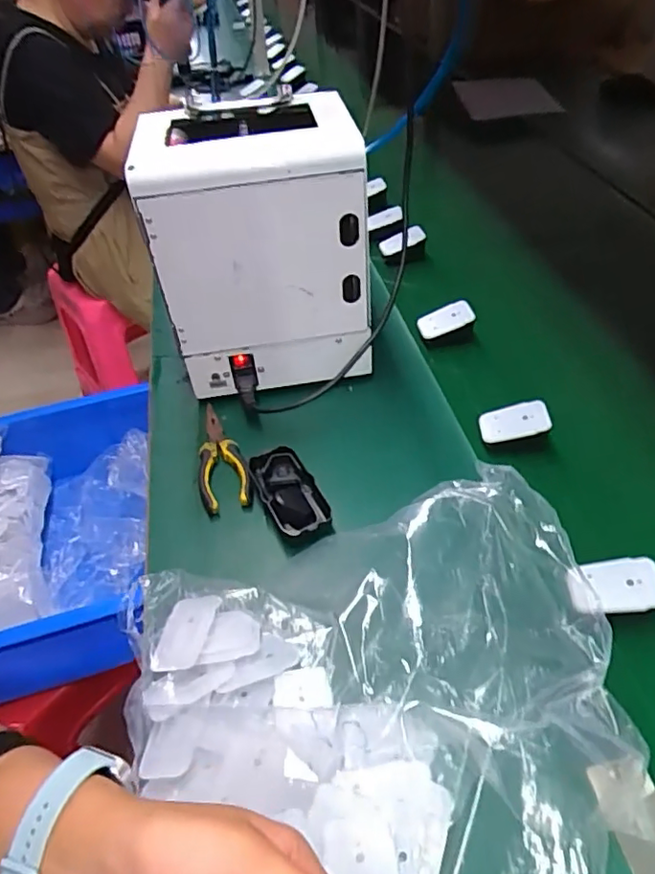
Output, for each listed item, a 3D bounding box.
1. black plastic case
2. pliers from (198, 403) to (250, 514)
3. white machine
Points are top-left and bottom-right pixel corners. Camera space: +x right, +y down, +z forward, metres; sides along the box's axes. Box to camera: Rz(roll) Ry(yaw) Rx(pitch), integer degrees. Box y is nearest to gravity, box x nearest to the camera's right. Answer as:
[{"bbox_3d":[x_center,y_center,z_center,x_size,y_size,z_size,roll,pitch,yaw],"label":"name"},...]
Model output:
[{"bbox_3d":[-0.035,0.057,0.569,0.054,0.030,0.108,-23,49,-16],"label":"black plastic case"},{"bbox_3d":[-0.115,0.020,0.620,0.049,0.019,0.143,-13,47,-7],"label":"pliers"},{"bbox_3d":[-0.067,-0.195,0.632,0.212,0.265,0.146,-5,46,0],"label":"white machine"}]

